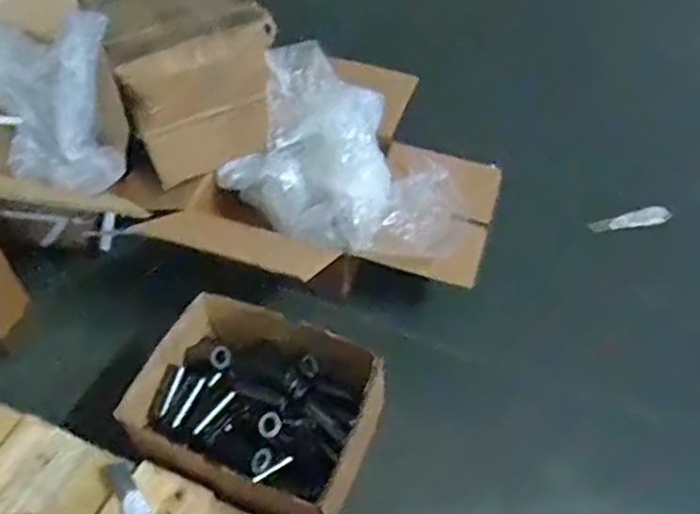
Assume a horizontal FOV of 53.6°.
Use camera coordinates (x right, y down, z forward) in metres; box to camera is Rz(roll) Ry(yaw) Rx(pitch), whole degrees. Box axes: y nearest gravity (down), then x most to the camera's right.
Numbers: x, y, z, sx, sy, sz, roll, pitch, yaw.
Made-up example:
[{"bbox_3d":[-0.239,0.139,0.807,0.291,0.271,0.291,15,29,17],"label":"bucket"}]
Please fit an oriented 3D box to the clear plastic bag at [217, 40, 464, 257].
[{"bbox_3d":[-0.008,-0.117,0.852,0.307,0.123,0.185,35,59,22],"label":"clear plastic bag"}]

